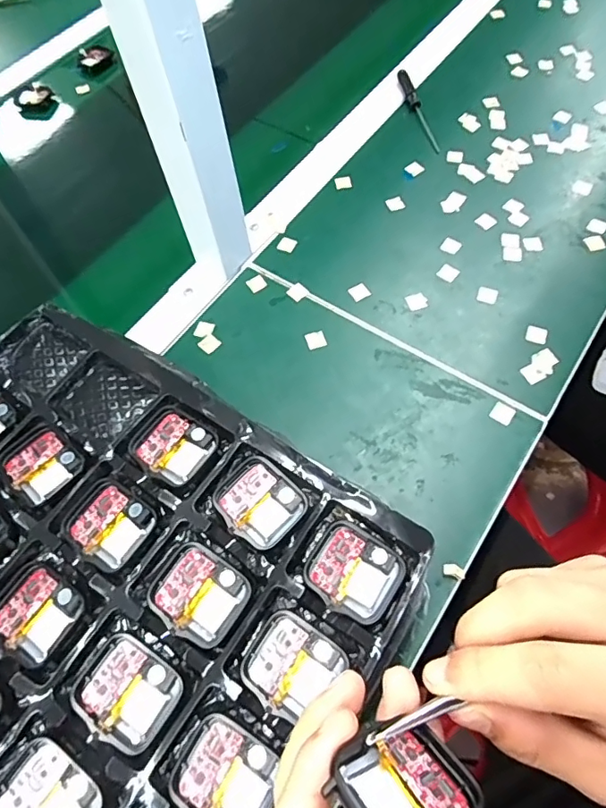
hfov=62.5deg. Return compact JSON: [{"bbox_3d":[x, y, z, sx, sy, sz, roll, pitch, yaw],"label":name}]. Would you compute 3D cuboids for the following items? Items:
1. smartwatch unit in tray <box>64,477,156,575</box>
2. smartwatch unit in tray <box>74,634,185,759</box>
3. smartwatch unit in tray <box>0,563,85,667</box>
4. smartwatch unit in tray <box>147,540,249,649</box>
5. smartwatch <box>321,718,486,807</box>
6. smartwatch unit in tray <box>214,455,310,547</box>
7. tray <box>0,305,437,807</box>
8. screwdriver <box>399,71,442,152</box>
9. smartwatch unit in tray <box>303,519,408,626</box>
[{"bbox_3d":[-0.098,0.060,0.254,0.040,0.006,0.037,32,70,19],"label":"smartwatch unit in tray"},{"bbox_3d":[-0.079,0.129,0.224,0.043,0.007,0.036,29,69,18],"label":"smartwatch unit in tray"},{"bbox_3d":[-0.127,0.099,0.239,0.039,0.005,0.036,28,68,17],"label":"smartwatch unit in tray"},{"bbox_3d":[-0.050,0.091,0.240,0.043,0.007,0.037,31,69,18],"label":"smartwatch unit in tray"},{"bbox_3d":[0.034,0.123,0.160,0.045,0.005,0.036,-1,23,-38],"label":"smartwatch"},{"bbox_3d":[-0.022,0.051,0.258,0.042,0.006,0.036,40,72,21],"label":"smartwatch unit in tray"},{"bbox_3d":[-0.121,0.099,0.241,0.285,0.017,0.263,31,68,15],"label":"tray"},{"bbox_3d":[0.130,-0.330,0.558,0.014,0.015,0.126,-12,63,-2],"label":"screwdriver"},{"bbox_3d":[0.025,0.082,0.242,0.042,0.009,0.037,34,70,19],"label":"smartwatch unit in tray"}]

